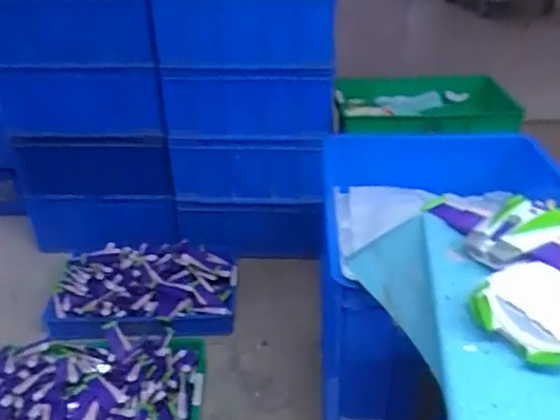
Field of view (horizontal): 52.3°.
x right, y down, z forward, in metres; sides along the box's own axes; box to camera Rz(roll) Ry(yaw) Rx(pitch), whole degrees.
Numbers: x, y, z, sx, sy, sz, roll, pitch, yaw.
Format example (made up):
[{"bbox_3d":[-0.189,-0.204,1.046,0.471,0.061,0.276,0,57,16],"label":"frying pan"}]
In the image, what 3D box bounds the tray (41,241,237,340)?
[{"bbox_3d":[-0.400,0.242,1.707,0.536,0.122,0.392,-5,32,-5],"label":"tray"}]

